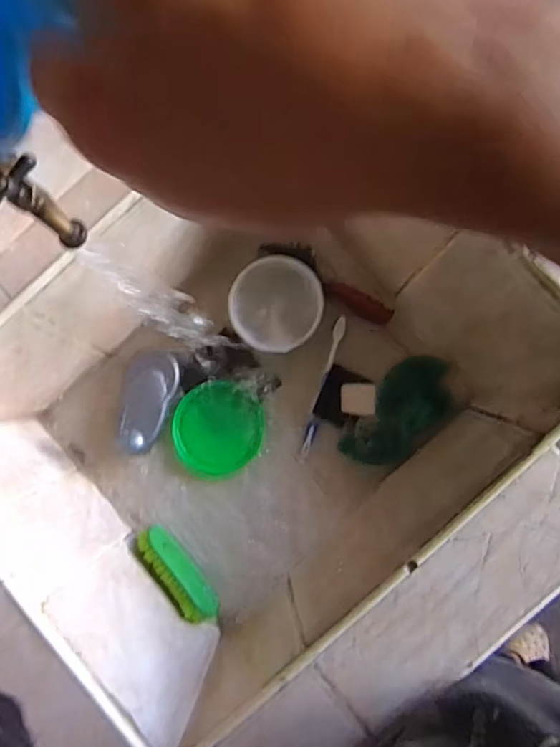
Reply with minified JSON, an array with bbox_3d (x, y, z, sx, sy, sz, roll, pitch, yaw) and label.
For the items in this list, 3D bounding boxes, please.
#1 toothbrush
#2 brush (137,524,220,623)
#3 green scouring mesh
[{"bbox_3d":[0.054,0.019,0.660,0.014,0.012,0.184,16,87,5],"label":"toothbrush"},{"bbox_3d":[-0.126,0.245,0.645,0.042,0.042,0.131,-39,84,0],"label":"brush"},{"bbox_3d":[0.144,0.048,0.645,0.081,0.022,0.158,44,90,6],"label":"green scouring mesh"}]

